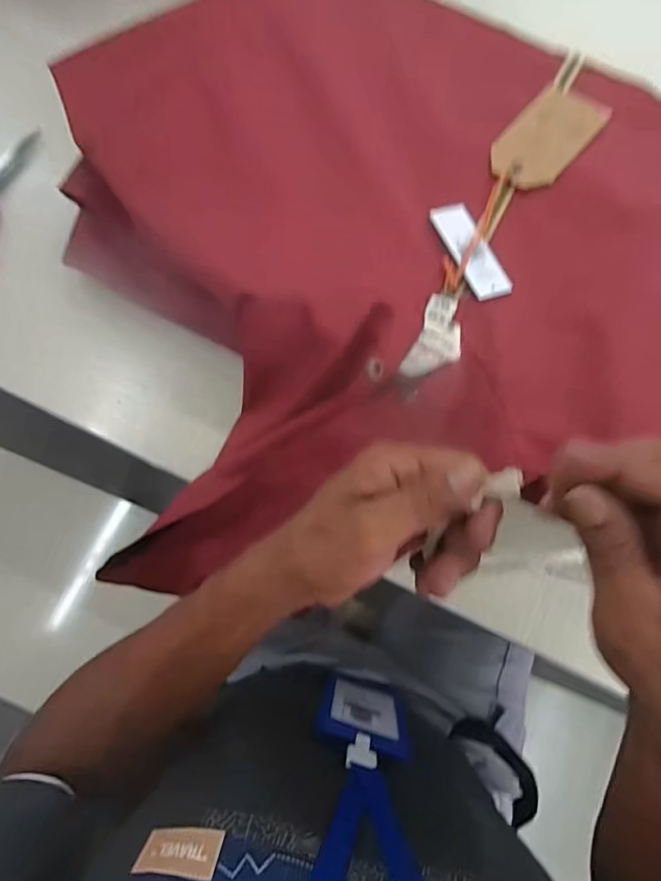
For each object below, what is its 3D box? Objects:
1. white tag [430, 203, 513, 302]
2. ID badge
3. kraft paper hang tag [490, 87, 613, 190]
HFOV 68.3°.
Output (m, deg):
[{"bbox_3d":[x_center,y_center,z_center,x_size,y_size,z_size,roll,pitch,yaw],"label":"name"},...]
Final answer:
[{"bbox_3d":[0.109,-0.146,0.375,0.034,0.006,0.086,-24,77,-7],"label":"white tag"},{"bbox_3d":[0.027,0.212,0.383,0.065,0.127,0.004,16,83,8],"label":"ID badge"},{"bbox_3d":[0.178,-0.249,0.403,0.059,0.004,0.098,41,85,16],"label":"kraft paper hang tag"}]

